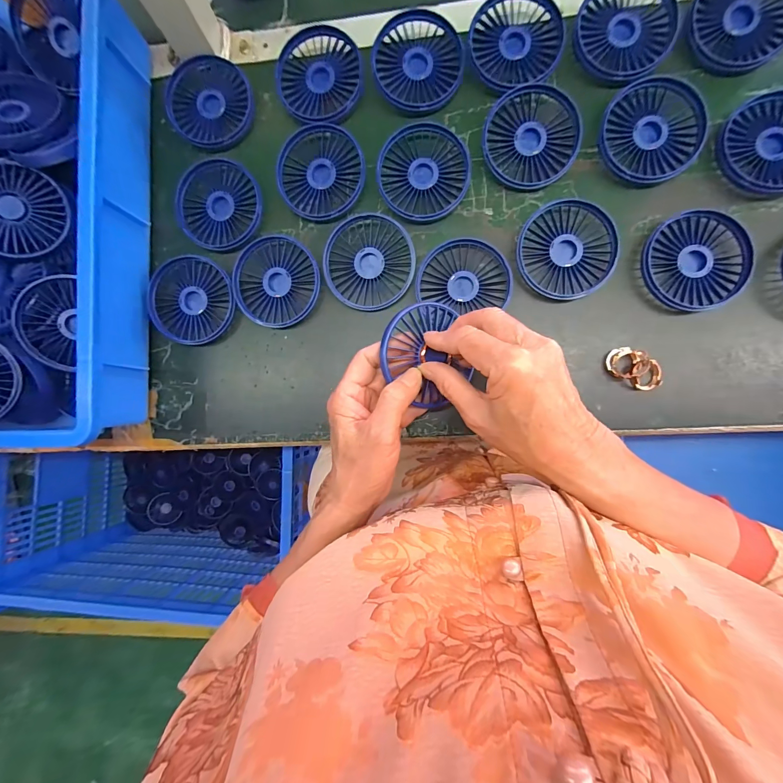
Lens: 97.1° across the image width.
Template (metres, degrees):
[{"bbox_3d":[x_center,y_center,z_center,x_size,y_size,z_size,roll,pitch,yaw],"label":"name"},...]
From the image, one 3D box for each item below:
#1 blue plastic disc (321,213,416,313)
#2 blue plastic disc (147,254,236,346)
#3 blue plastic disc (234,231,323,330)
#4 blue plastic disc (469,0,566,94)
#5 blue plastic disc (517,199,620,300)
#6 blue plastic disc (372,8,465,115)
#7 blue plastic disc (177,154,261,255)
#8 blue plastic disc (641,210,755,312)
[{"bbox_3d":[-0.023,-0.126,0.336,0.084,0.011,0.087,0,91,6],"label":"blue plastic disc"},{"bbox_3d":[-0.206,-0.093,0.356,0.086,0.014,0.085,0,91,6],"label":"blue plastic disc"},{"bbox_3d":[-0.114,-0.109,0.346,0.086,0.012,0.085,0,91,6],"label":"blue plastic disc"},{"bbox_3d":[0.117,-0.330,0.323,0.086,0.013,0.082,0,91,6],"label":"blue plastic disc"},{"bbox_3d":[0.160,-0.130,0.319,0.083,0.012,0.087,0,91,6],"label":"blue plastic disc"},{"bbox_3d":[0.025,-0.319,0.333,0.084,0.015,0.086,0,91,6],"label":"blue plastic disc"},{"bbox_3d":[-0.174,-0.190,0.349,0.081,0.019,0.083,0,91,6],"label":"blue plastic disc"},{"bbox_3d":[0.270,-0.116,0.311,0.084,0.015,0.086,0,91,6],"label":"blue plastic disc"}]

